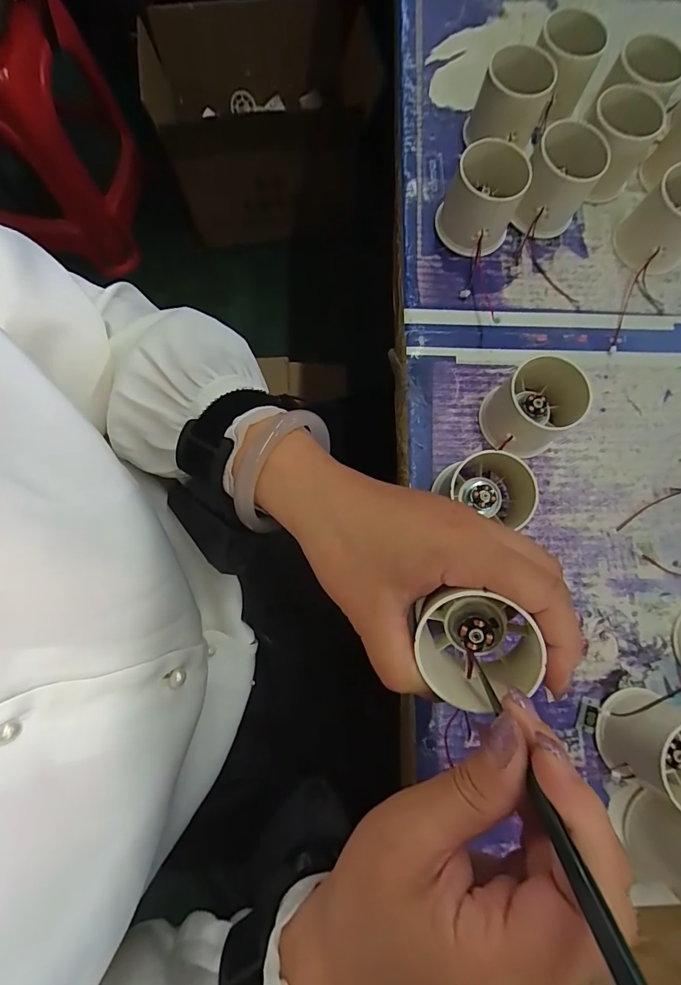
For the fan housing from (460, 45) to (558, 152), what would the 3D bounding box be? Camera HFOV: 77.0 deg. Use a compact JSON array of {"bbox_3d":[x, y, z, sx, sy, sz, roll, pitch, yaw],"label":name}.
[{"bbox_3d":[0.131,-0.301,0.335,0.052,0.049,0.046,-10,79,-3],"label":"fan housing"}]

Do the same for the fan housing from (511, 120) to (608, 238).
[{"bbox_3d":[0.163,-0.232,0.323,0.048,0.051,0.061,27,80,4],"label":"fan housing"}]

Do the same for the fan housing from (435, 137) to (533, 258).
[{"bbox_3d":[0.105,-0.219,0.319,0.053,0.051,0.057,0,79,-1],"label":"fan housing"}]

